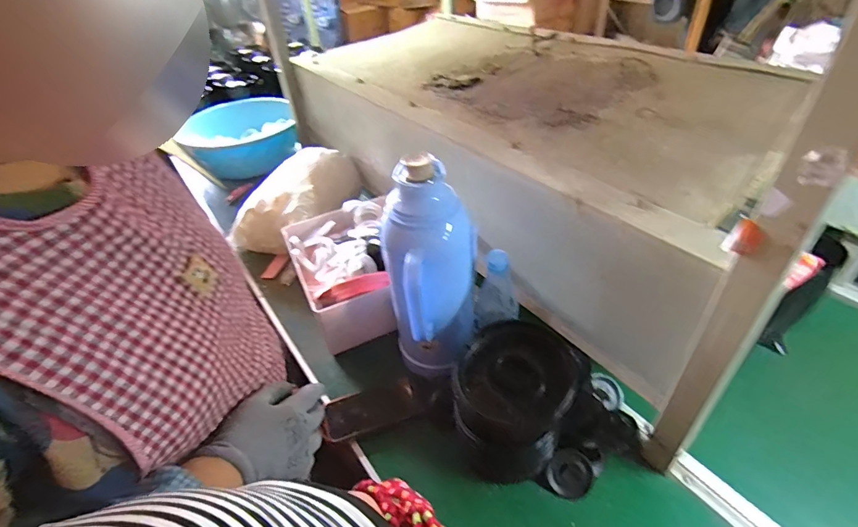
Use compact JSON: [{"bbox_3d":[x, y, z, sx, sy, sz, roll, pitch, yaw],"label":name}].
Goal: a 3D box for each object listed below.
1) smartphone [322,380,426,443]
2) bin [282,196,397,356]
[{"bbox_3d":[-0.087,0.229,0.706,0.152,0.016,0.072,-16,41,-13],"label":"smartphone"},{"bbox_3d":[-0.162,0.023,0.865,0.183,0.118,0.302,-19,42,-17],"label":"bin"}]

